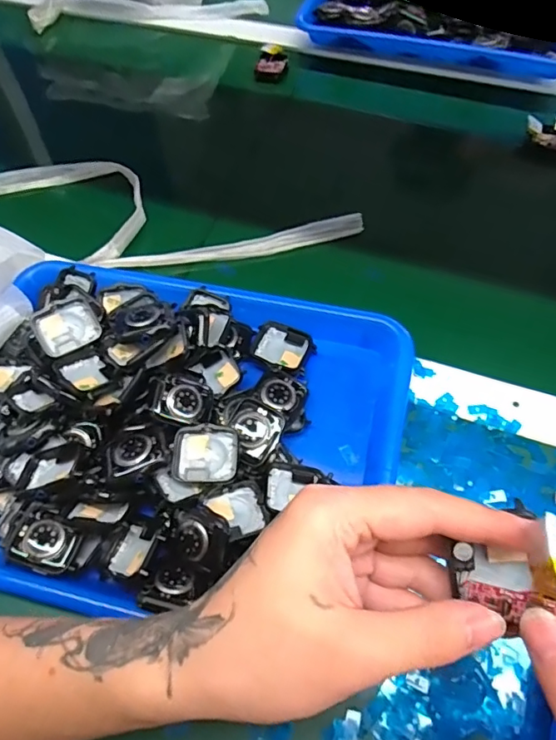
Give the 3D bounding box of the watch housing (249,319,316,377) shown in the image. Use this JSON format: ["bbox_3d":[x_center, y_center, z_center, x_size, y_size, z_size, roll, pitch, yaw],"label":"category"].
[{"bbox_3d":[0.002,-0.015,0.410,0.047,0.014,0.038,24,65,16],"label":"watch housing"}]

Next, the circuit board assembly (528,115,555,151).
[{"bbox_3d":[0.285,-0.248,0.538,0.047,0.013,0.035,9,88,9],"label":"circuit board assembly"}]

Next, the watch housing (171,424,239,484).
[{"bbox_3d":[-0.047,0.056,0.341,0.043,0.014,0.035,-1,60,3],"label":"watch housing"}]

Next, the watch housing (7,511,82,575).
[{"bbox_3d":[-0.149,0.109,0.326,0.043,0.008,0.032,15,62,11],"label":"watch housing"}]

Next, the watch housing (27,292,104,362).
[{"bbox_3d":[-0.156,-0.032,0.382,0.046,0.011,0.038,-34,93,-21],"label":"watch housing"}]

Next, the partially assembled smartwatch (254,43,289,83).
[{"bbox_3d":[-0.007,-0.382,0.633,0.039,0.022,0.064,1,61,4],"label":"partially assembled smartwatch"}]

